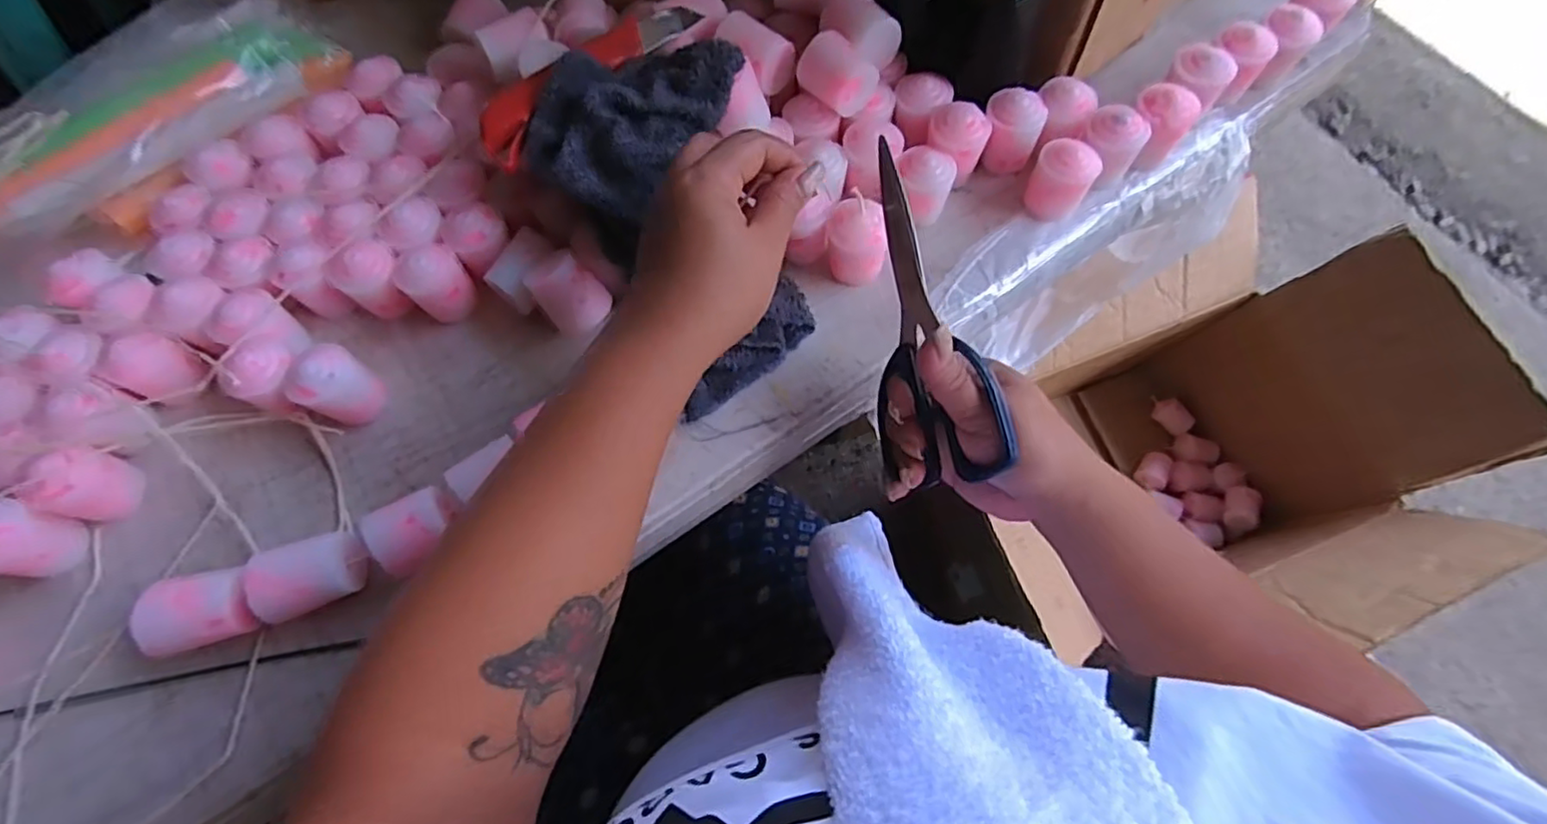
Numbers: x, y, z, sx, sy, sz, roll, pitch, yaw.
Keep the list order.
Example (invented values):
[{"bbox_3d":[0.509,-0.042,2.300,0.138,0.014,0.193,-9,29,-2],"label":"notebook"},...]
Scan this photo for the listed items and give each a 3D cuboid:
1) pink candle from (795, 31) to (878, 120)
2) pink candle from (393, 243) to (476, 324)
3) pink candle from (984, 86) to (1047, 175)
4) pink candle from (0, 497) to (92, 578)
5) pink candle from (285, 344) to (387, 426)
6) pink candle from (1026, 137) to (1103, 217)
[{"bbox_3d":[0.040,-0.211,0.414,0.034,0.037,0.045,-35,71,-12],"label":"pink candle"},{"bbox_3d":[-0.210,-0.080,0.407,0.040,0.042,0.037,40,74,16],"label":"pink candle"},{"bbox_3d":[0.160,-0.191,0.439,0.040,0.048,0.044,-1,68,2],"label":"pink candle"},{"bbox_3d":[-0.403,0.068,0.349,0.028,0.047,0.036,14,69,7],"label":"pink candle"},{"bbox_3d":[-0.251,-0.015,0.377,0.036,0.044,0.037,-1,68,2],"label":"pink candle"},{"bbox_3d":[0.184,-0.149,0.420,0.038,0.043,0.031,34,73,14],"label":"pink candle"}]

